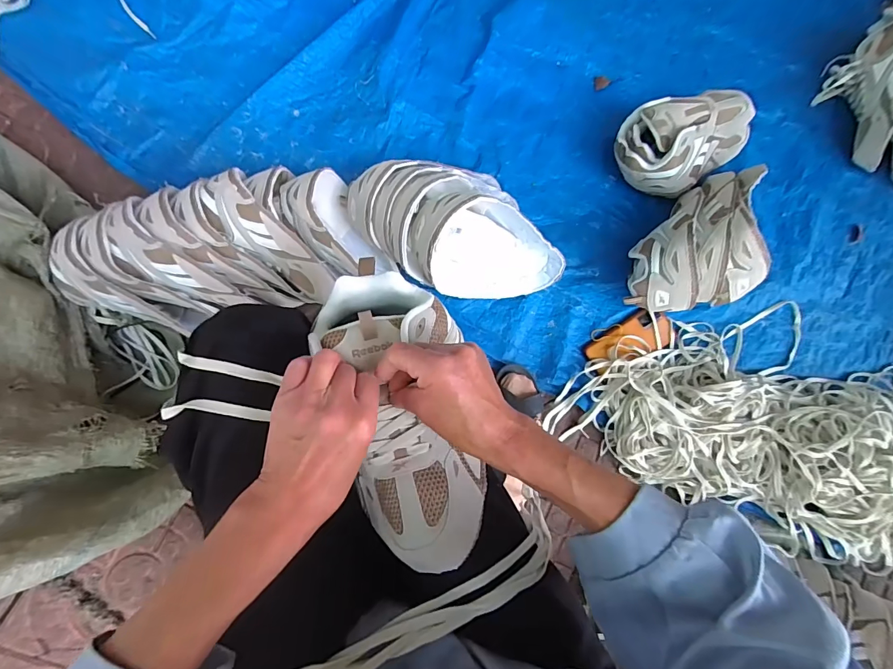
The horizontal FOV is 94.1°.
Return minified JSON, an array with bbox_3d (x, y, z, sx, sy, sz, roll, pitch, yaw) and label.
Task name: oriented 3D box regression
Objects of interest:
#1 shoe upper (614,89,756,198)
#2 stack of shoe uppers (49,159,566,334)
[{"bbox_3d":[0.409,-0.342,0.731,0.226,0.118,0.161,-40,85,-8],"label":"shoe upper"},{"bbox_3d":[-0.177,-0.139,0.634,0.714,0.154,0.226,-6,81,-4],"label":"stack of shoe uppers"}]

